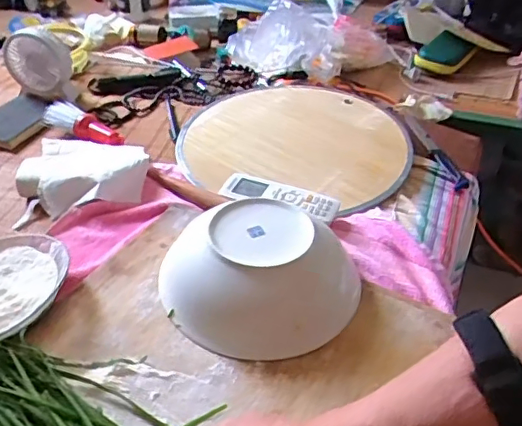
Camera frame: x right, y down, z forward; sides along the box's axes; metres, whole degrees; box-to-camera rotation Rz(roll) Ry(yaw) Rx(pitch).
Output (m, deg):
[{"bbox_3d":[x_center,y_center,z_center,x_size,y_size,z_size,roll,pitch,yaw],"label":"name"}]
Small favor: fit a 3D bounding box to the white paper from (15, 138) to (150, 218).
[{"bbox_3d":[-0.241,-0.052,0.764,0.174,0.046,0.138,-10,38,-14],"label":"white paper"}]

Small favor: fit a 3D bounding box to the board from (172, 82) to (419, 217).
[{"bbox_3d":[0.066,-0.125,0.876,0.326,0.029,0.326,13,39,17],"label":"board"}]

